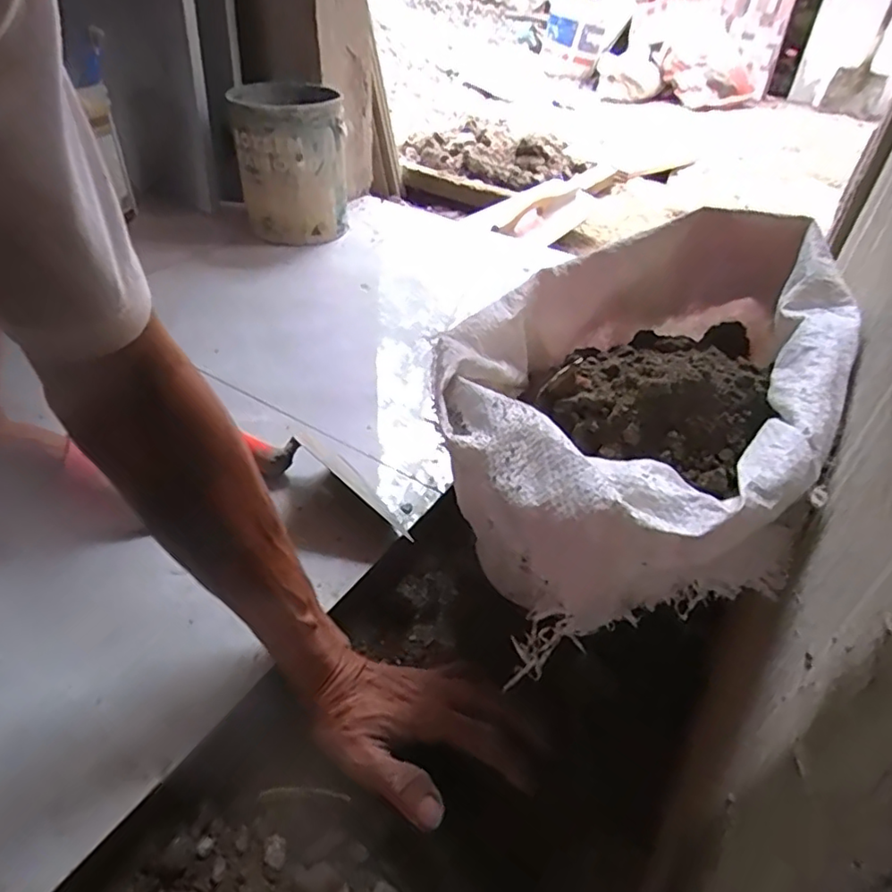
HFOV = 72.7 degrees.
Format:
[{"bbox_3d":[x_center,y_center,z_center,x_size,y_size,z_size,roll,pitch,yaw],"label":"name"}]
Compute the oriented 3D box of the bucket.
[{"bbox_3d":[-0.246,-0.454,0.984,0.171,0.202,0.173,-5,41,-9],"label":"bucket"}]

